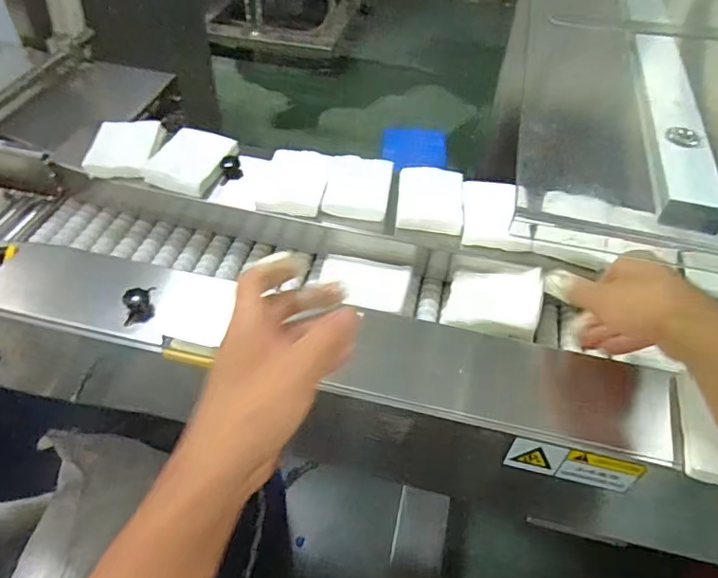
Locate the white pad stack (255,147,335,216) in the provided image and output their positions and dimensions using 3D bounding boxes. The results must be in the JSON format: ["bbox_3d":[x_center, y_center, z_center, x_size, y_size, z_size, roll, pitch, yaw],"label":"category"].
[{"bbox_3d":[-0.076,-0.129,0.637,0.075,0.015,0.111,8,48,3],"label":"white pad stack"}]

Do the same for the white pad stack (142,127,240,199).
[{"bbox_3d":[-0.207,-0.158,0.657,0.082,0.023,0.102,15,49,10],"label":"white pad stack"}]

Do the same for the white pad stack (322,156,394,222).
[{"bbox_3d":[0.000,-0.122,0.628,0.074,0.015,0.103,7,48,3],"label":"white pad stack"}]

